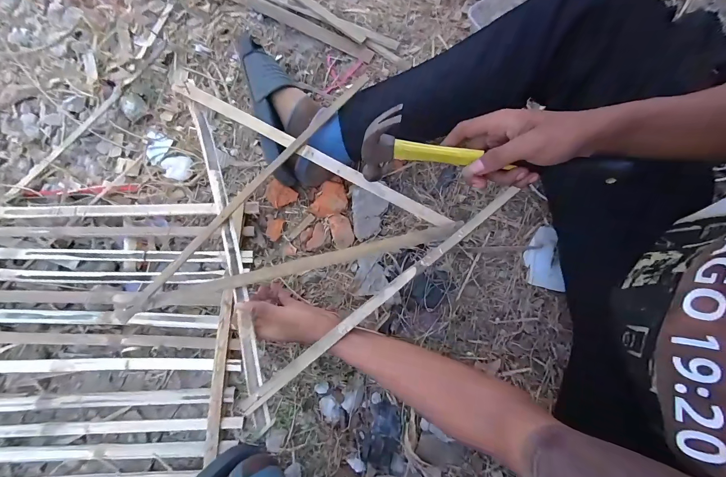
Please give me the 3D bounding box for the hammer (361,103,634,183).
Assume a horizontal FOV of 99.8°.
[{"bbox_3d":[0.132,-0.083,0.328,0.265,0.079,0.040,7,79,2],"label":"hammer"}]

